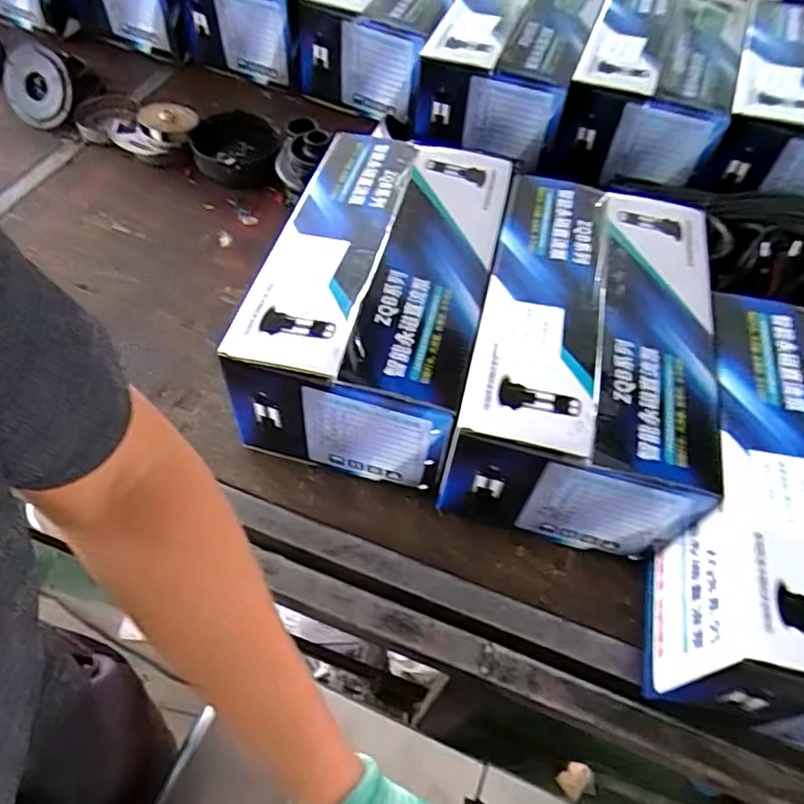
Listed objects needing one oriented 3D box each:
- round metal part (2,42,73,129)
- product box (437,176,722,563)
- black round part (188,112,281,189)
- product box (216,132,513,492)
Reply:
[{"bbox_3d":[-0.603,-0.521,0.991,0.126,0.119,0.025,23,19,6],"label":"round metal part"},{"bbox_3d":[0.202,-0.062,0.693,0.239,0.163,0.408,16,58,2],"label":"product box"},{"bbox_3d":[-0.276,-0.416,0.993,0.148,0.057,0.142,-1,59,-8],"label":"black round part"},{"bbox_3d":[-0.026,-0.127,0.725,0.238,0.178,0.397,16,58,2],"label":"product box"}]

